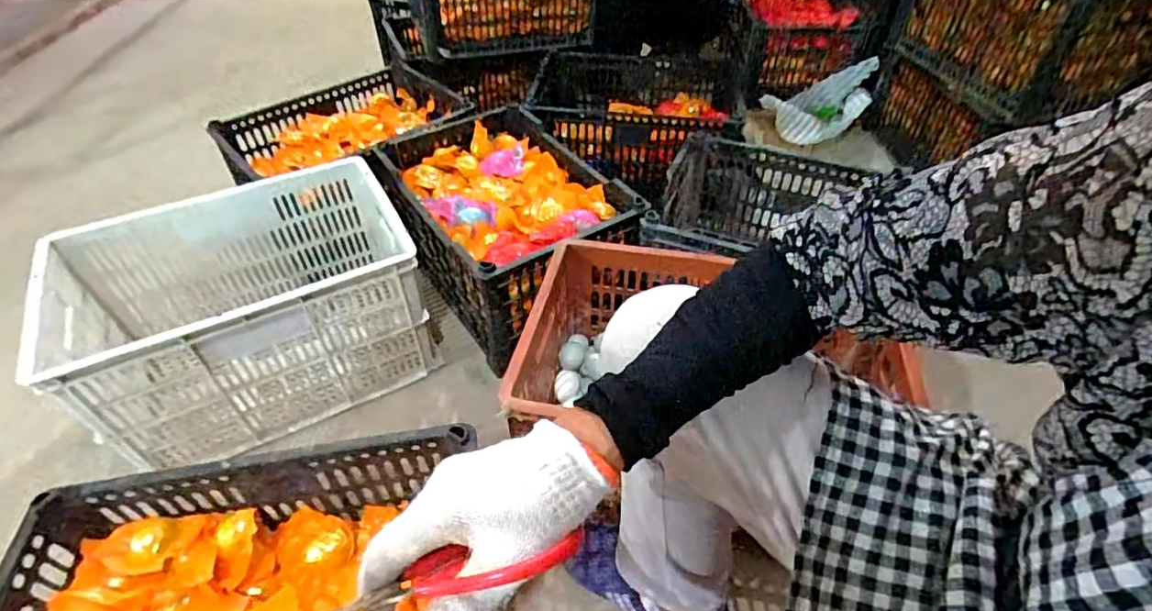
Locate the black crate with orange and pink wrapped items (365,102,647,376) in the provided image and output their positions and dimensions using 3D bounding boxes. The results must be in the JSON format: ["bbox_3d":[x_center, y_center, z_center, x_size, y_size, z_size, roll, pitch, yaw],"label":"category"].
[{"bbox_3d":[-0.137,-0.159,1.074,0.328,0.224,0.485,-24,50,-21],"label":"black crate with orange and pink wrapped items"}]

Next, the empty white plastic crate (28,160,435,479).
[{"bbox_3d":[-0.508,0.004,0.906,0.469,0.262,0.320,-22,50,-20],"label":"empty white plastic crate"}]

